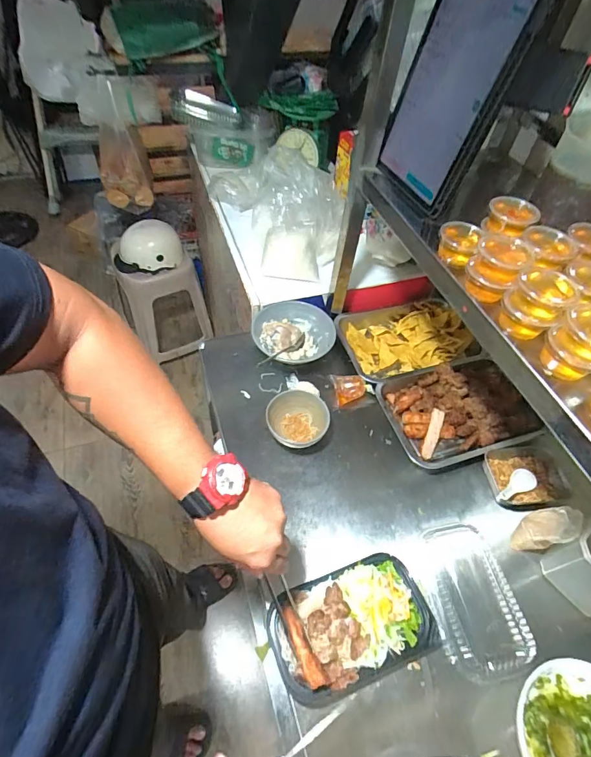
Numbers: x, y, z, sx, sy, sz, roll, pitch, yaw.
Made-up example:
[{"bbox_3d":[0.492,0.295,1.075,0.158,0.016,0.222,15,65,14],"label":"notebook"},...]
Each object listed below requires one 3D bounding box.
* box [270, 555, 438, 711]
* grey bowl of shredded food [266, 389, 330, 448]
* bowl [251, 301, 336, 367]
[{"bbox_3d":[0.078,0.350,0.576,0.217,0.062,0.140,-15,55,-16],"label":"box"},{"bbox_3d":[0.005,0.085,0.770,0.110,0.059,0.111,2,52,-3],"label":"grey bowl of shredded food"},{"bbox_3d":[-0.006,-0.086,0.893,0.178,0.066,0.162,-4,53,-8],"label":"bowl"}]

